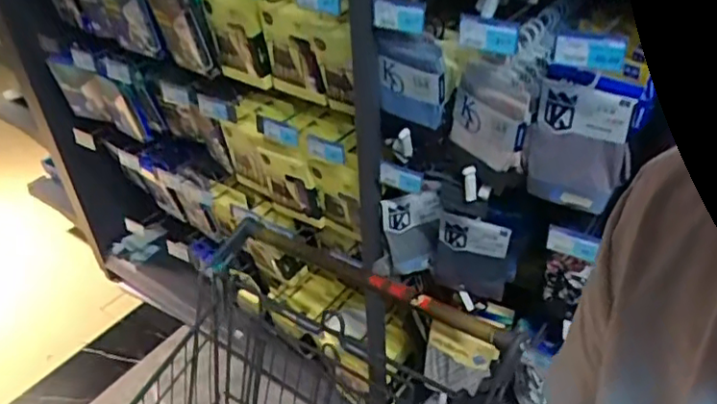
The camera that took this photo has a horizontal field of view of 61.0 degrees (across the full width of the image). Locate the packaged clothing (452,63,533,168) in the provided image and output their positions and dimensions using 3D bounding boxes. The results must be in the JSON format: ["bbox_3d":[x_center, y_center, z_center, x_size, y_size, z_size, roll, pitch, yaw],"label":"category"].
[{"bbox_3d":[0.191,-0.124,0.885,0.042,0.126,0.117,-24,43,-23],"label":"packaged clothing"}]

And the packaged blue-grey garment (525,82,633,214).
[{"bbox_3d":[0.294,-0.073,0.815,0.125,0.164,0.027,17,28,31],"label":"packaged blue-grey garment"}]

